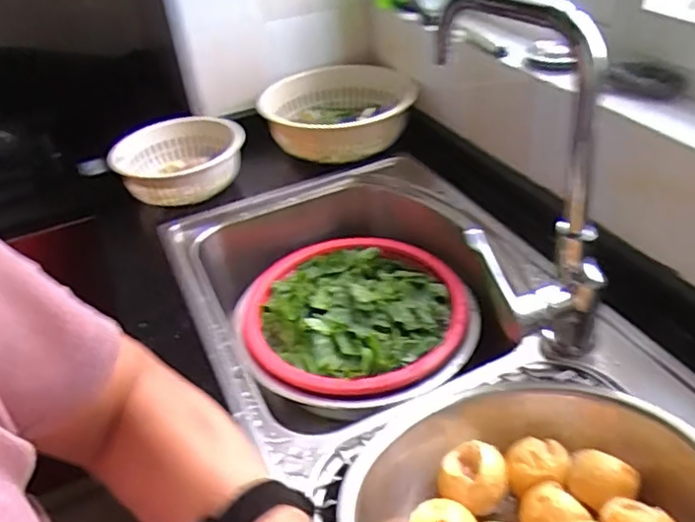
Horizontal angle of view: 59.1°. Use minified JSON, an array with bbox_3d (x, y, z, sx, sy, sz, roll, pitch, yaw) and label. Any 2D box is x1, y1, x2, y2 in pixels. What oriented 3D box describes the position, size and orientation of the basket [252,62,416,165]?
[{"bbox_3d":[-0.019,-0.287,1.153,0.280,0.086,0.327,-7,37,-1],"label":"basket"}]

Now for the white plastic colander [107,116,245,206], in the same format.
[{"bbox_3d":[-0.283,-0.165,1.055,0.215,0.082,0.213,-9,37,-3],"label":"white plastic colander"}]

